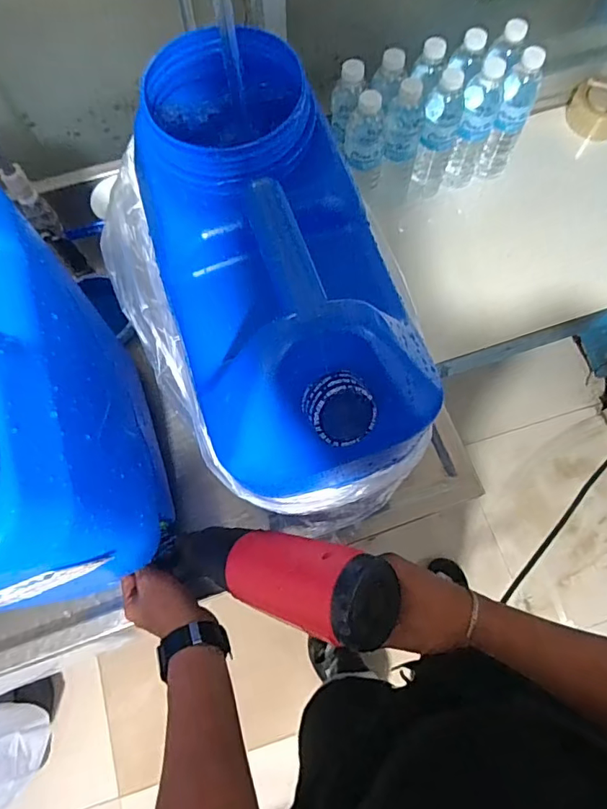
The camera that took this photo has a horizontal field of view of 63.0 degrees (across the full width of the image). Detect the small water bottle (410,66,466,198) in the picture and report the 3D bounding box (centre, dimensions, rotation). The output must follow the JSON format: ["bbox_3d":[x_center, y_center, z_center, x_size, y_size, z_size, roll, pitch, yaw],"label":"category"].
[{"bbox_3d":[0.210,-0.421,0.790,0.067,0.199,0.071,16,71,5],"label":"small water bottle"}]

